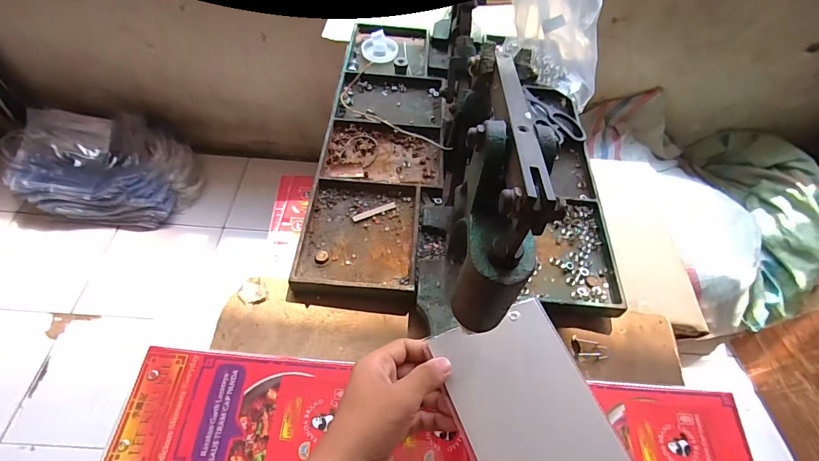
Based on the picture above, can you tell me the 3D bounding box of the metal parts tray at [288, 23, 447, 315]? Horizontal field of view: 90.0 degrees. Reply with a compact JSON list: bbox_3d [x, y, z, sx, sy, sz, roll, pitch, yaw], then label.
[{"bbox_3d":[-0.031,-0.136,0.561,0.153,0.028,0.500,4,56,0],"label":"metal parts tray"}]

